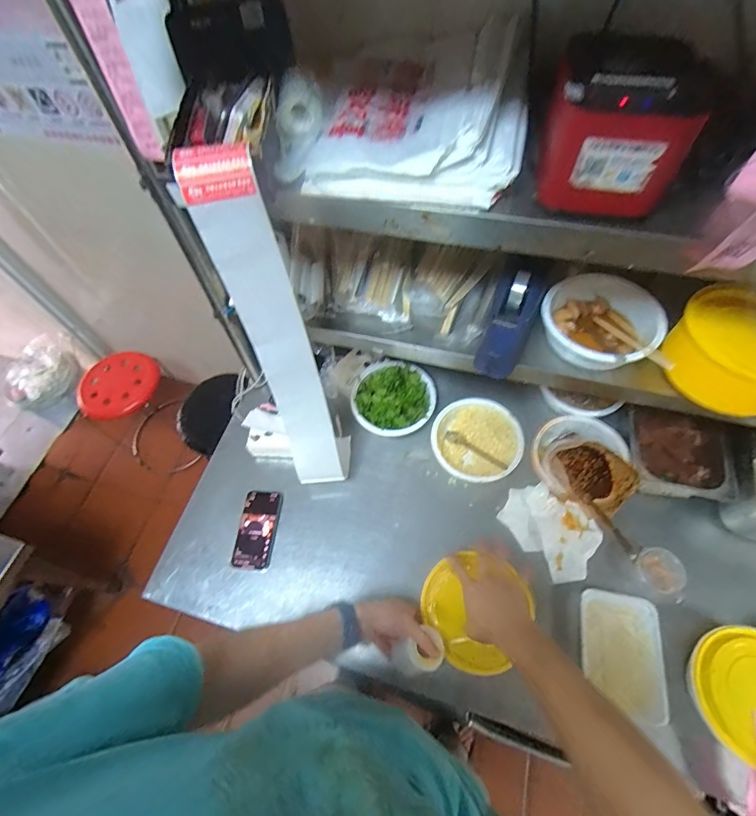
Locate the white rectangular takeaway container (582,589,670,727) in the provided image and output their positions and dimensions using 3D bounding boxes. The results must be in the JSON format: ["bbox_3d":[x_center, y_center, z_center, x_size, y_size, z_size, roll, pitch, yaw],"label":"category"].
[{"bbox_3d":[0.372,0.374,0.628,0.111,0.041,0.163,10,62,10],"label":"white rectangular takeaway container"}]

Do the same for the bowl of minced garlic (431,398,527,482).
[{"bbox_3d":[0.194,0.064,0.809,0.163,0.051,0.167,-2,60,3],"label":"bowl of minced garlic"}]

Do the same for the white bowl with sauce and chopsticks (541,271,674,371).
[{"bbox_3d":[0.342,-0.129,0.636,0.169,0.062,0.171,-2,60,3],"label":"white bowl with sauce and chopsticks"}]

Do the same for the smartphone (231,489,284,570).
[{"bbox_3d":[-0.228,0.230,0.780,0.070,0.017,0.146,4,61,7],"label":"smartphone"}]

